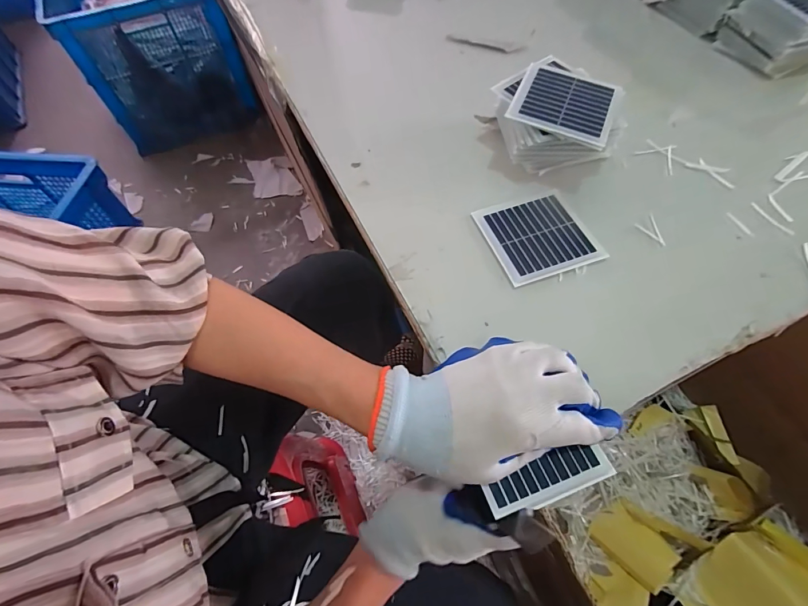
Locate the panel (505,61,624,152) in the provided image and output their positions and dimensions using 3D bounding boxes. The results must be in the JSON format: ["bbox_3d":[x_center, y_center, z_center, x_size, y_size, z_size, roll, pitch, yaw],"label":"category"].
[{"bbox_3d":[0.159,-0.197,0.375,0.095,0.007,0.090,24,65,9],"label":"panel"}]

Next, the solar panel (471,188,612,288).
[{"bbox_3d":[0.129,-0.066,0.369,0.094,0.004,0.093,-18,61,-8],"label":"solar panel"}]

